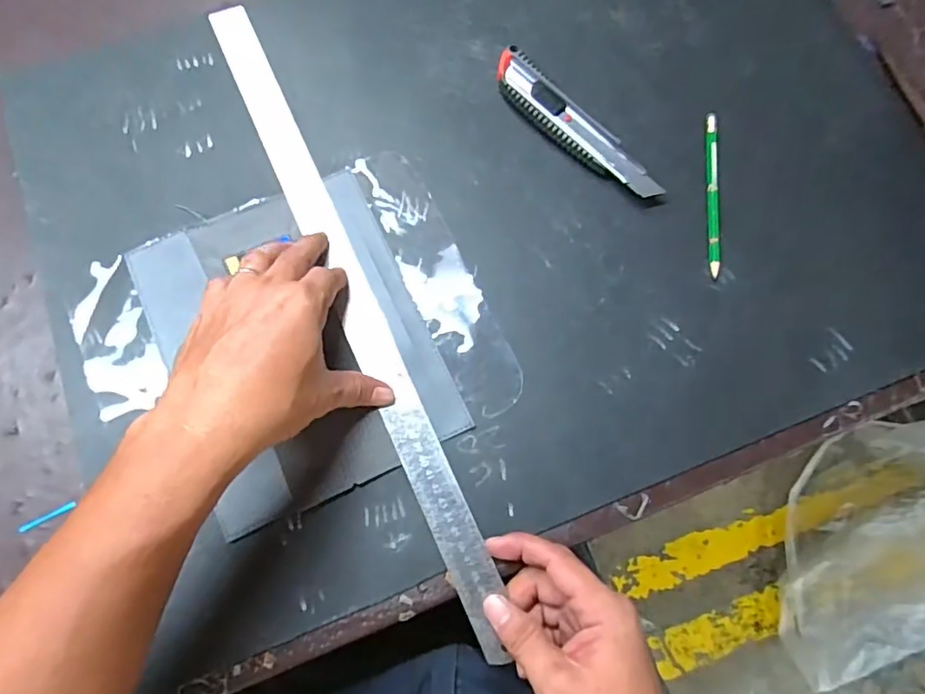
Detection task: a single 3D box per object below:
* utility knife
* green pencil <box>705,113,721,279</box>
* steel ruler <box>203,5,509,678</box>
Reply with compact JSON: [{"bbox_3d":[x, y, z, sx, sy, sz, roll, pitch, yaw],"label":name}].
[{"bbox_3d":[0.085,-0.171,0.451,0.032,0.019,0.165,-39,79,-11],"label":"utility knife"},{"bbox_3d":[0.192,-0.120,0.443,0.009,0.006,0.140,6,74,0],"label":"green pencil"},{"bbox_3d":[-0.082,-0.043,0.417,0.028,0.006,0.516,-23,77,-10],"label":"steel ruler"}]

